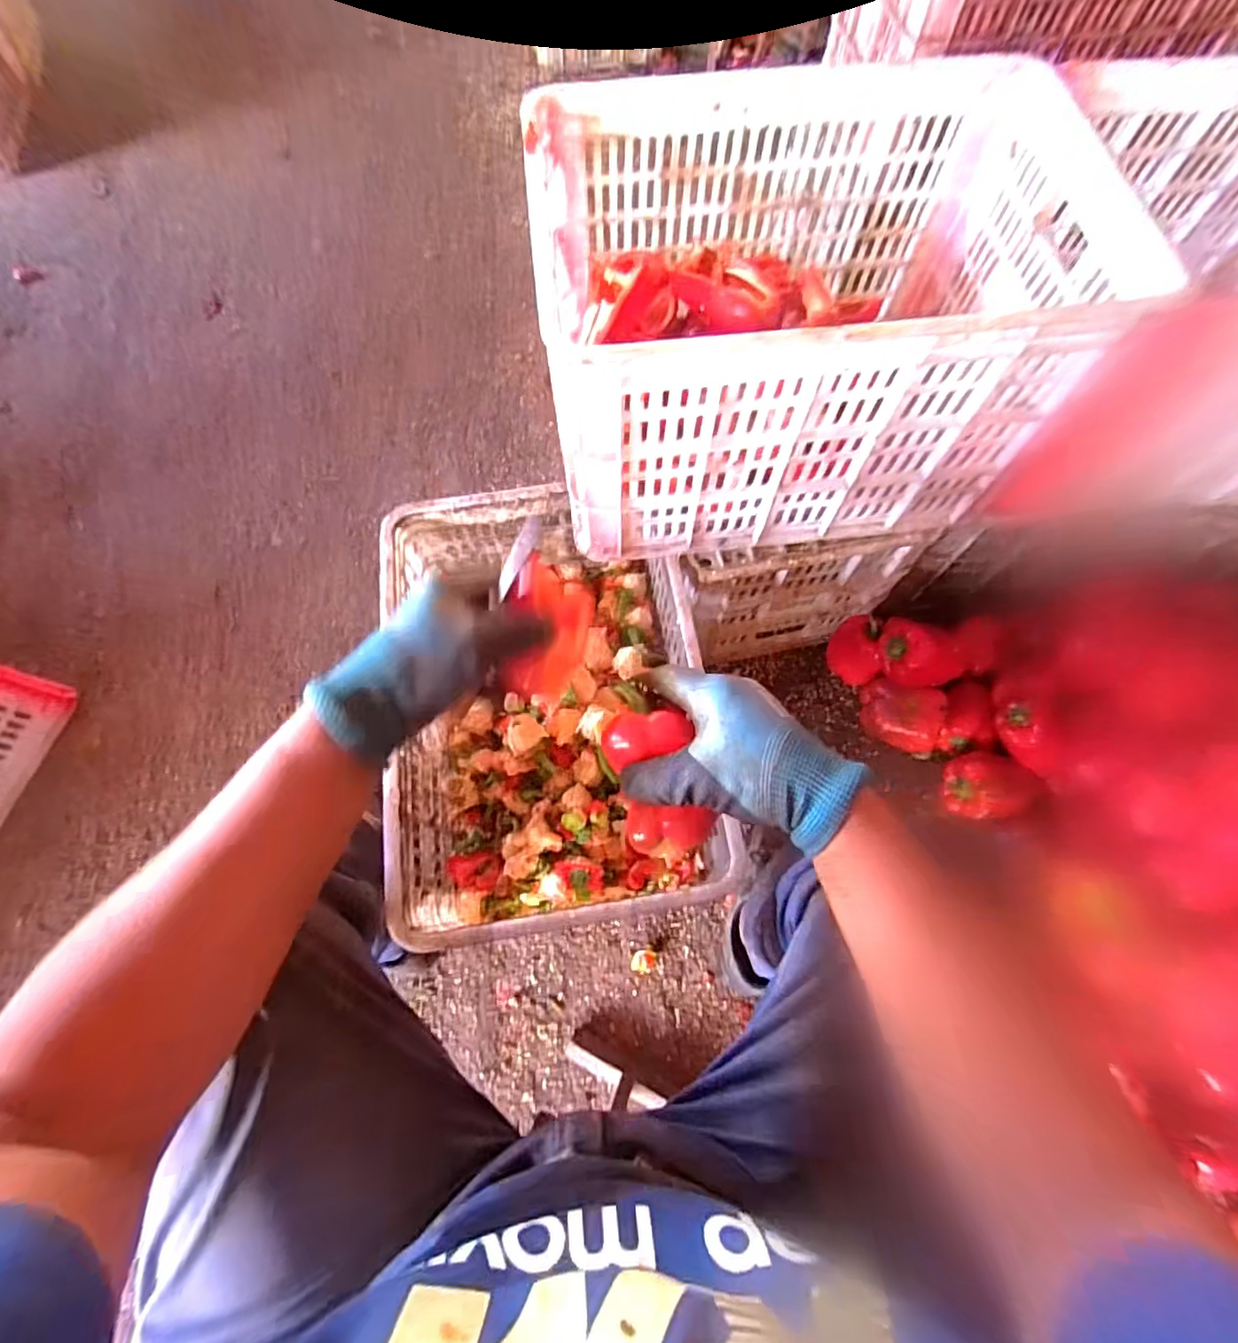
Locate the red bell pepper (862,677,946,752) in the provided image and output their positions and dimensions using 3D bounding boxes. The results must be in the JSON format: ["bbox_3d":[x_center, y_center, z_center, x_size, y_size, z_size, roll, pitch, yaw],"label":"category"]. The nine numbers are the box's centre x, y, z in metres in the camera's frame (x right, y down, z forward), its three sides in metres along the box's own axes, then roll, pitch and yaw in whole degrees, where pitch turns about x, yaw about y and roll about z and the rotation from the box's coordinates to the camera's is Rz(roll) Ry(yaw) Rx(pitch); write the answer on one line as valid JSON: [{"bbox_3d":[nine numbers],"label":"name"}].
[{"bbox_3d":[0.424,0.064,0.862,0.108,0.081,0.087,19,70,8],"label":"red bell pepper"}]

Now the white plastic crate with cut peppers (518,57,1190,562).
[{"bbox_3d":[0.181,-0.363,0.621,0.502,0.277,0.347,-6,69,-2],"label":"white plastic crate with cut peppers"}]

